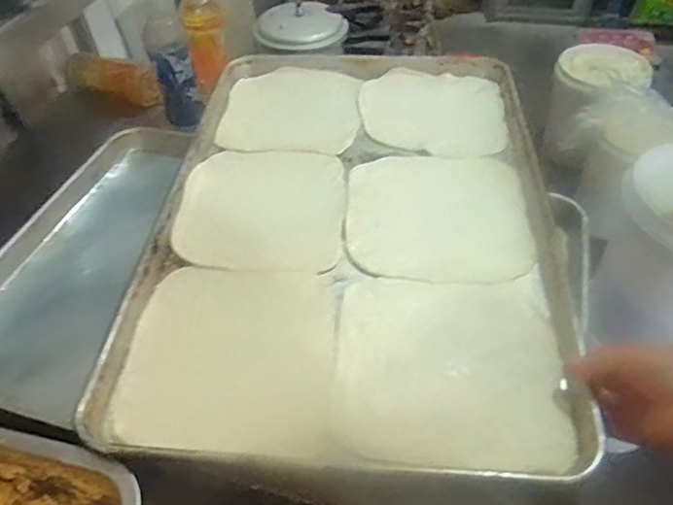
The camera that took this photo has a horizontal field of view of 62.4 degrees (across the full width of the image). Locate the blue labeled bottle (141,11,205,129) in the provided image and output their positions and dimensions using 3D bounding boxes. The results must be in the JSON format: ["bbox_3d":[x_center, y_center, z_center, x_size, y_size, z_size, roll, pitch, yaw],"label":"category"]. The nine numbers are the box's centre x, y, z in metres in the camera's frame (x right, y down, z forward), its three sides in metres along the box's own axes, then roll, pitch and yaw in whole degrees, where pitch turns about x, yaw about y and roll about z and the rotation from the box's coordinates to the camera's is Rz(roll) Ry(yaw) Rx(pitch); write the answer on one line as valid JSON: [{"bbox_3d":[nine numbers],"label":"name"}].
[{"bbox_3d":[-0.265,-0.293,0.917,0.066,0.191,0.058,-17,48,-12],"label":"blue labeled bottle"}]

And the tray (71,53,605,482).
[{"bbox_3d":[0.017,-0.053,0.608,0.403,0.033,0.585,2,47,5],"label":"tray"}]

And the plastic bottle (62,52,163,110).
[{"bbox_3d":[-0.422,-0.323,1.026,0.219,0.061,0.067,18,51,19],"label":"plastic bottle"}]

